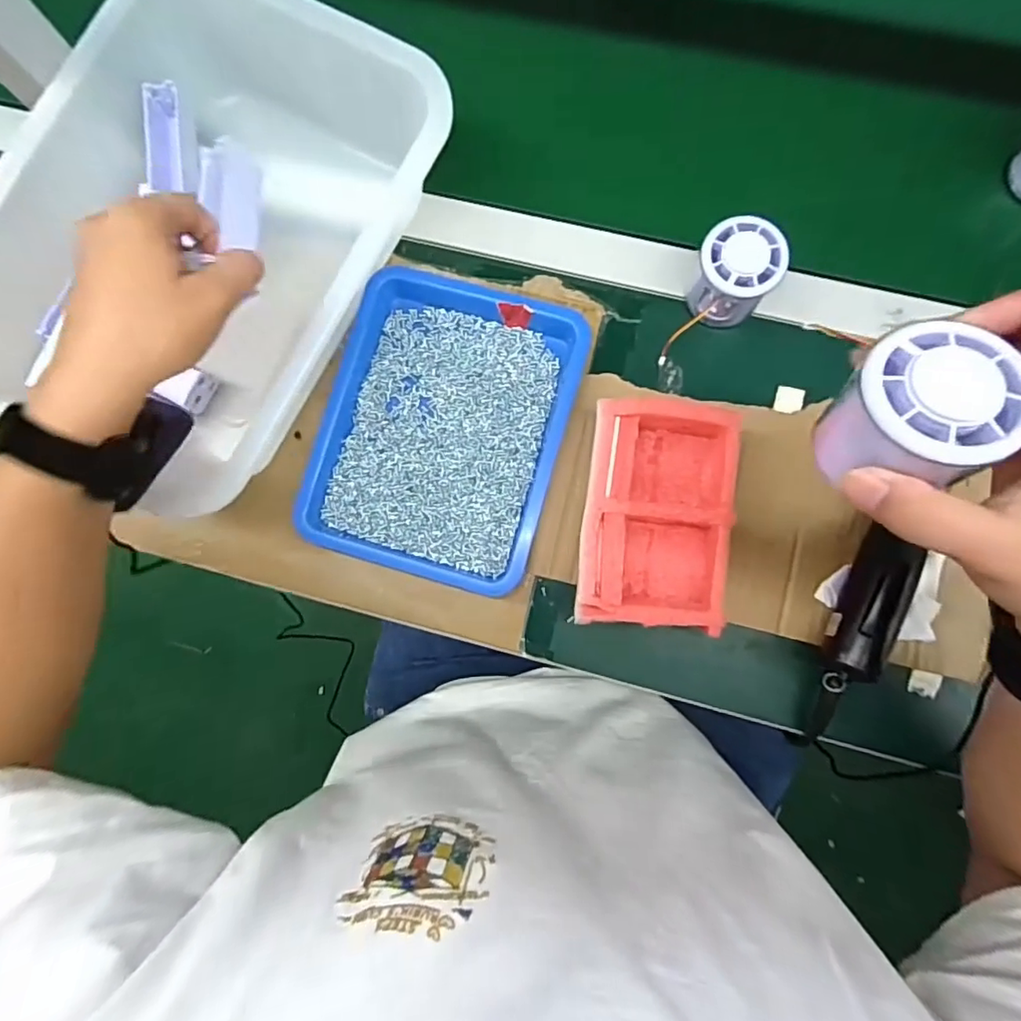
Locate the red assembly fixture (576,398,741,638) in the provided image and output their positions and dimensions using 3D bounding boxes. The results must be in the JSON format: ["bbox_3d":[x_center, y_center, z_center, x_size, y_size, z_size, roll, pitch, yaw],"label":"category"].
[{"bbox_3d":[0.100,0.003,0.403,0.095,0.047,0.150,6,84,4],"label":"red assembly fixture"}]

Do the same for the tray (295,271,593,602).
[{"bbox_3d":[-0.049,-0.065,0.435,0.177,0.028,0.224,15,85,5],"label":"tray"}]

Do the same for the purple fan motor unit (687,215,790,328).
[{"bbox_3d":[0.162,-0.171,0.419,0.054,0.059,0.054,0,84,3],"label":"purple fan motor unit"}]

